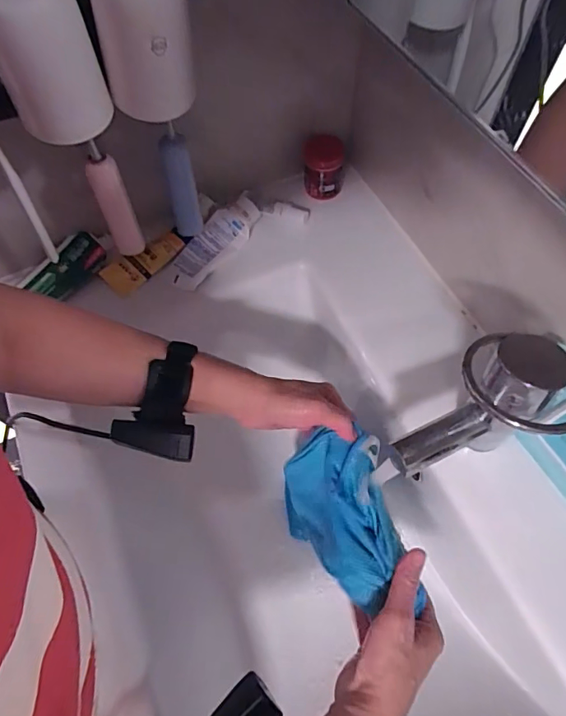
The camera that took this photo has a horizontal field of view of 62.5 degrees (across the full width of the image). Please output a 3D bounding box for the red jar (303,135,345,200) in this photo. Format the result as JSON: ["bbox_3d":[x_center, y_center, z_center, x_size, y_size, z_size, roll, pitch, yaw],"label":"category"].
[{"bbox_3d":[0.057,-0.261,0.650,0.056,0.079,0.048,2,62,2],"label":"red jar"}]

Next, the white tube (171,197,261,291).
[{"bbox_3d":[-0.087,-0.150,0.596,0.048,0.027,0.146,36,68,18],"label":"white tube"}]

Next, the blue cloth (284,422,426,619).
[{"bbox_3d":[0.045,0.157,0.456,0.044,0.175,0.141,1,64,-20],"label":"blue cloth"}]

